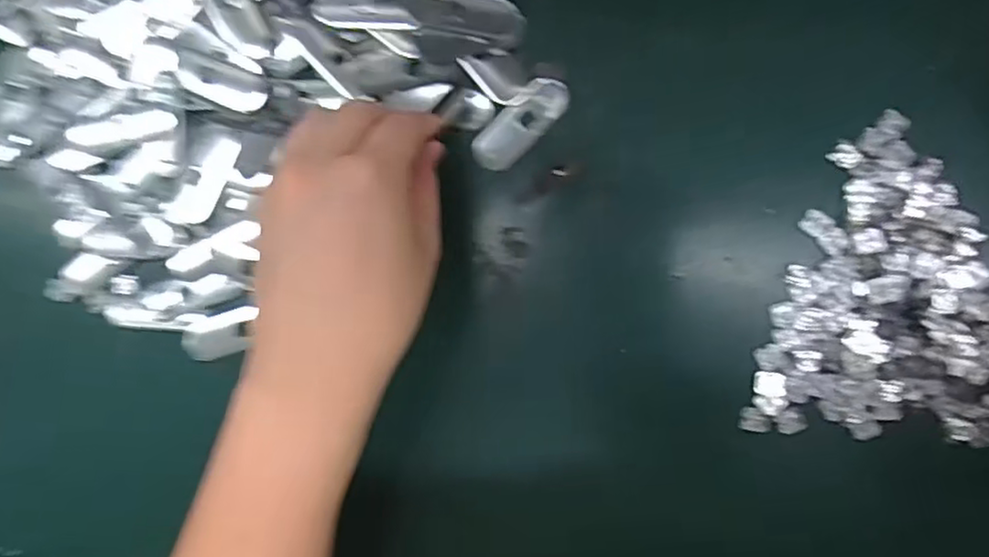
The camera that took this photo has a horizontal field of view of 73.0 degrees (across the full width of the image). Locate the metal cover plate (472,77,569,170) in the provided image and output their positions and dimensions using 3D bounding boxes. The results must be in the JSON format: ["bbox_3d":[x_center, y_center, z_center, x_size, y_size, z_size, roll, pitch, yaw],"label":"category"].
[{"bbox_3d":[0.012,-0.071,0.306,0.050,0.004,0.020,-44,86,7],"label":"metal cover plate"}]

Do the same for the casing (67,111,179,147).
[{"bbox_3d":[-0.178,-0.071,0.318,0.055,0.007,0.013,-4,91,8],"label":"casing"}]

